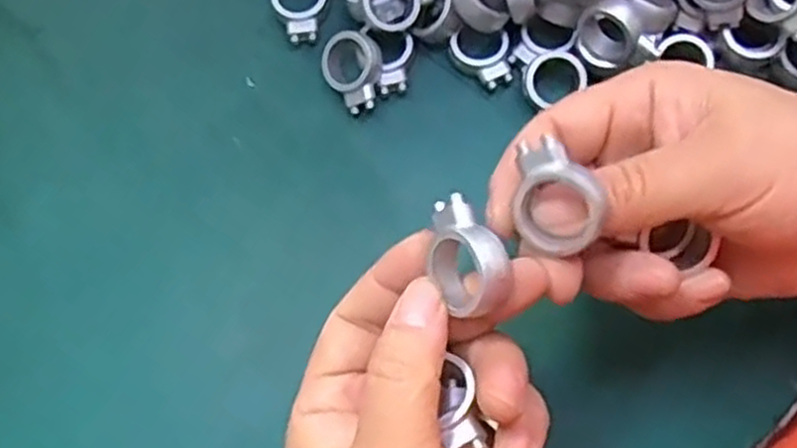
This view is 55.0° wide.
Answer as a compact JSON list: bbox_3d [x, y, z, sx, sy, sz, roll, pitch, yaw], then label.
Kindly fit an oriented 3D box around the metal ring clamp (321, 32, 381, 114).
[{"bbox_3d":[-0.019,-0.066,0.331,0.026,0.007,0.034,-25,85,19],"label":"metal ring clamp"}]

